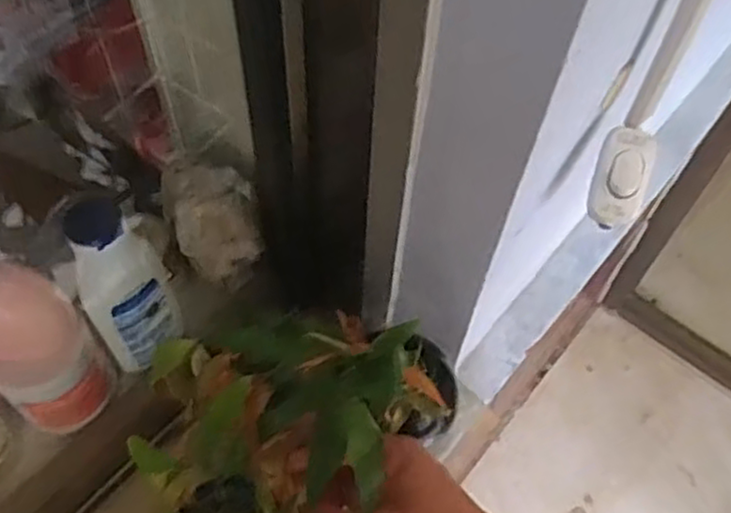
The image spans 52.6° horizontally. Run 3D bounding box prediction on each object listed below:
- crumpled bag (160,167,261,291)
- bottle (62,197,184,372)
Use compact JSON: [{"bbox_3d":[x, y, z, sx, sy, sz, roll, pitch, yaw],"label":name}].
[{"bbox_3d":[-0.109,-0.021,0.543,0.062,0.095,0.066,-21,61,-14],"label":"crumpled bag"},{"bbox_3d":[-0.155,0.022,0.482,0.054,0.153,0.031,-26,63,-17],"label":"bottle"}]

